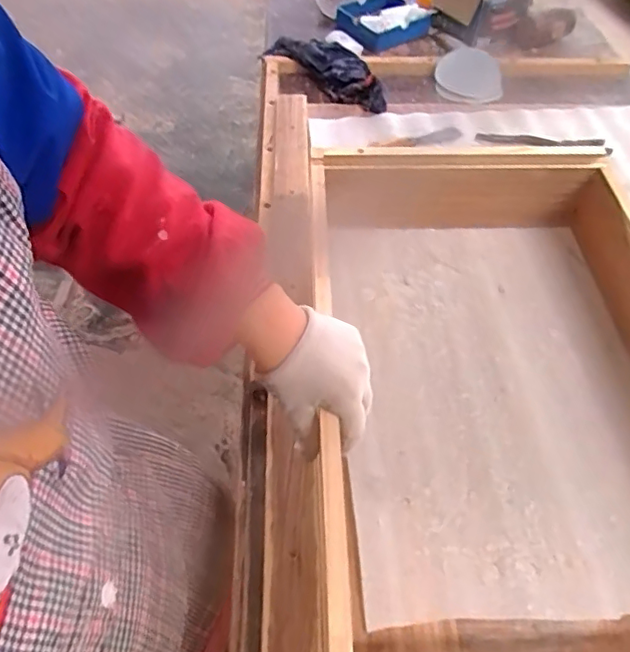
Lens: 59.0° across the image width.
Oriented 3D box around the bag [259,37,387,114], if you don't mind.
[{"bbox_3d":[0.030,-0.457,0.997,0.107,0.048,0.303,-34,60,-25],"label":"bag"}]

